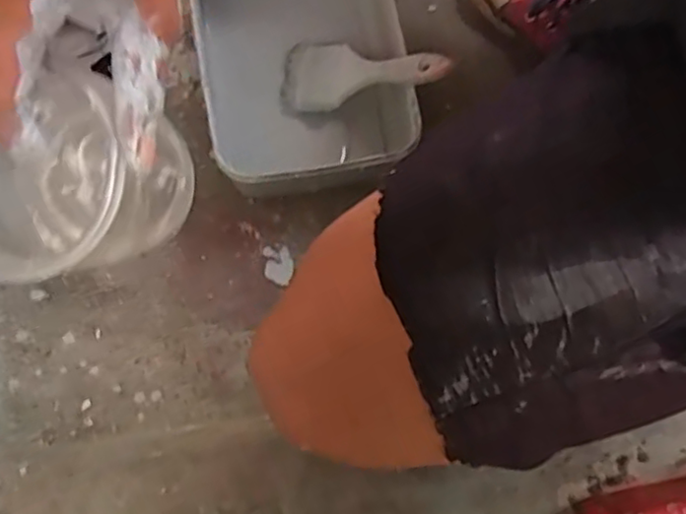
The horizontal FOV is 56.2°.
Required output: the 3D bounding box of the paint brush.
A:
[{"bbox_3d":[0.018,-0.177,0.610,0.180,0.012,0.068,4,88,33],"label":"paint brush"}]

